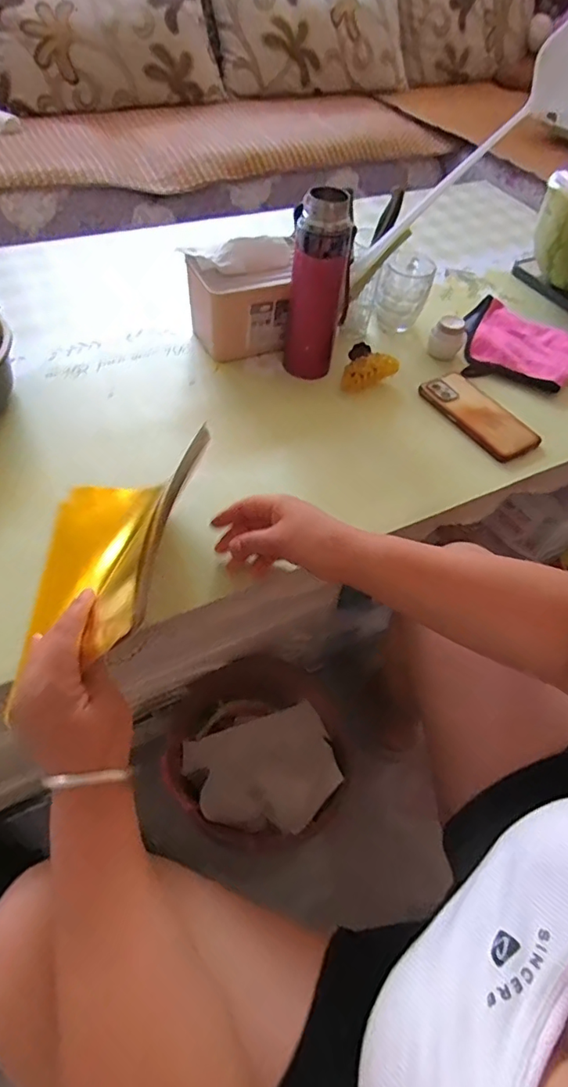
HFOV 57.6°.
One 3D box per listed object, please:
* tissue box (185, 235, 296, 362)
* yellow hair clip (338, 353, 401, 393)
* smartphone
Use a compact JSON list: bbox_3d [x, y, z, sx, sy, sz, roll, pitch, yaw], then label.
[{"bbox_3d":[-0.055,-0.330,0.704,0.132,0.121,0.095,-10,56,-13],"label":"tissue box"},{"bbox_3d":[0.115,-0.237,0.712,0.073,0.031,0.043,-26,61,-22],"label":"yellow hair clip"},{"bbox_3d":[0.261,-0.176,0.692,0.081,0.017,0.166,-27,61,-23],"label":"smartphone"}]

